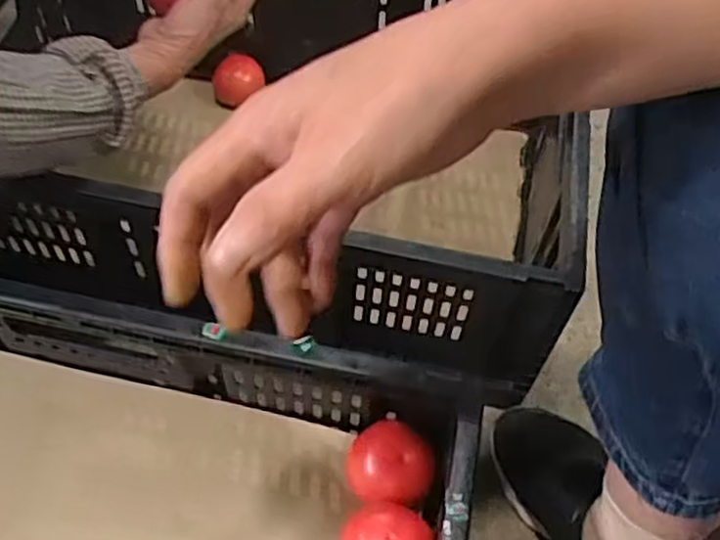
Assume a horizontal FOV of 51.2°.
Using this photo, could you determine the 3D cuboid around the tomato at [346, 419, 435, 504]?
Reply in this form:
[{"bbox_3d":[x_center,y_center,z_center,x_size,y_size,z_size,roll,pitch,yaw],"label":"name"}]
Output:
[{"bbox_3d":[0.022,0.146,0.560,0.061,0.047,0.062,4,57,0],"label":"tomato"}]

